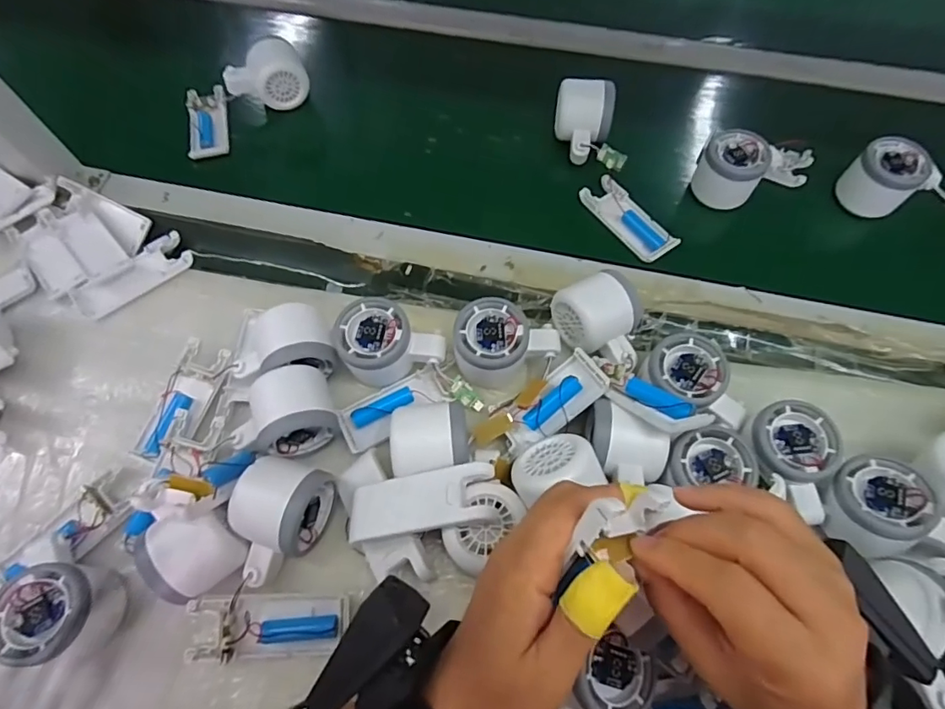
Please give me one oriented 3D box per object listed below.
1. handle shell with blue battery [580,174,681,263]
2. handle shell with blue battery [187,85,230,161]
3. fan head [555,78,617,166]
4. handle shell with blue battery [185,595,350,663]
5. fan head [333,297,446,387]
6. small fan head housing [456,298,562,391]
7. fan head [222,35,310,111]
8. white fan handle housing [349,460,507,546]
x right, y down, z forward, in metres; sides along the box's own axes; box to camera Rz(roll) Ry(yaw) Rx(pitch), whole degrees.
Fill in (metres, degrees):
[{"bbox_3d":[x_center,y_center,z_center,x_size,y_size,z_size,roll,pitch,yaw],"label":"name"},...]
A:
[{"bbox_3d":[0.153,-0.134,0.507,0.038,0.014,0.103,-33,69,-13],"label":"handle shell with blue battery"},{"bbox_3d":[-0.293,-0.256,0.570,0.038,0.021,0.093,-11,66,-5],"label":"handle shell with blue battery"},{"bbox_3d":[0.113,-0.238,0.528,0.056,0.052,0.064,9,66,5],"label":"fan head"},{"bbox_3d":[-0.136,0.182,0.343,0.099,0.021,0.037,-1,66,0],"label":"handle shell with blue battery"},{"bbox_3d":[-0.067,-0.009,0.421,0.080,0.059,0.055,-13,66,-6],"label":"fan head"},{"bbox_3d":[0.028,-0.008,0.413,0.081,0.043,0.060,-3,66,-1],"label":"small fan head housing"},{"bbox_3d":[-0.227,-0.303,0.573,0.080,0.059,0.052,-35,70,-14],"label":"fan head"},{"bbox_3d":[-0.035,0.099,0.343,0.100,0.014,0.039,-14,64,13],"label":"white fan handle housing"}]

